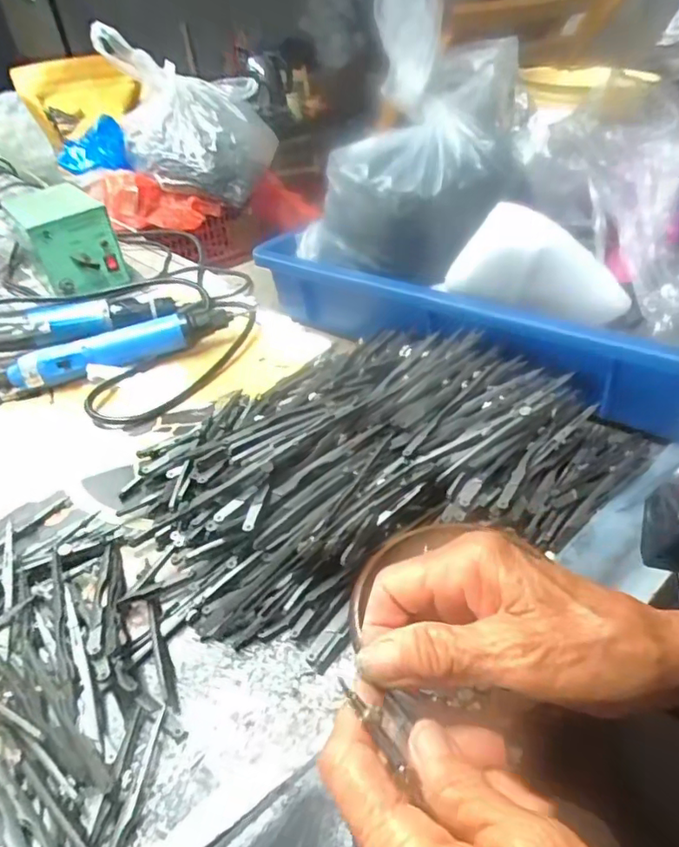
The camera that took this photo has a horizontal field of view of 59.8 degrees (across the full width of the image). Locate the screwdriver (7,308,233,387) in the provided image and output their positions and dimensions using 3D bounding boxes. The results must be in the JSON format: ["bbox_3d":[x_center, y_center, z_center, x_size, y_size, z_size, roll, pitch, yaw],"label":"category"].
[{"bbox_3d":[-0.209,-0.072,0.574,0.205,0.039,0.033,-18,39,-14],"label":"screwdriver"}]

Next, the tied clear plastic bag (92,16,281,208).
[{"bbox_3d":[-0.232,-0.493,0.938,0.229,0.229,0.180,-12,38,-6],"label":"tied clear plastic bag"}]

